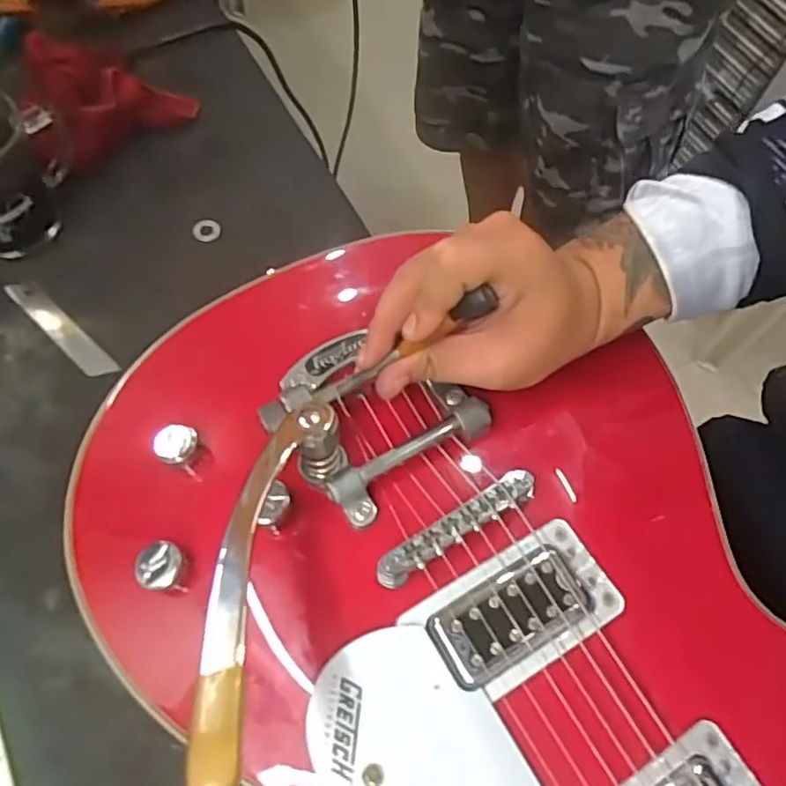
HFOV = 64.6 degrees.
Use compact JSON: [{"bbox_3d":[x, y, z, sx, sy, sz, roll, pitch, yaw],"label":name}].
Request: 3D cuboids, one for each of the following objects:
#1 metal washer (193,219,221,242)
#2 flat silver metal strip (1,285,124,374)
[{"bbox_3d":[-0.137,-0.121,0.458,0.020,0.004,0.019,9,65,0],"label":"metal washer"},{"bbox_3d":[-0.225,-0.044,0.420,0.103,0.004,0.017,40,69,14],"label":"flat silver metal strip"}]

